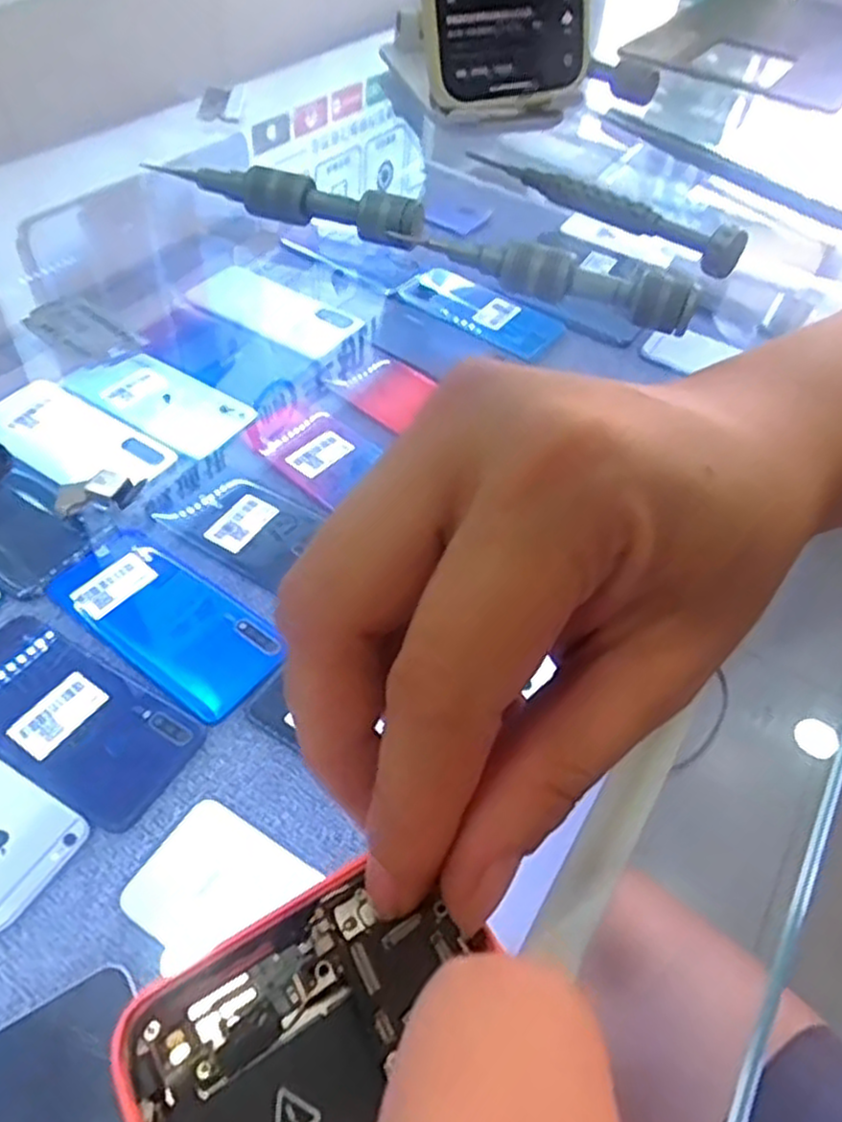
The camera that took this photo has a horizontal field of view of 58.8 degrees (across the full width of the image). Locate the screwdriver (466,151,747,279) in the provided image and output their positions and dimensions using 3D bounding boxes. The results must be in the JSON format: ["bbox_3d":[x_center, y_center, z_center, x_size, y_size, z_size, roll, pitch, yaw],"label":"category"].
[{"bbox_3d":[0.071,-0.148,0.301,0.127,0.017,0.011,37,57,23],"label":"screwdriver"}]

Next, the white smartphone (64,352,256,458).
[{"bbox_3d":[-0.216,-0.142,0.626,0.153,0.011,0.079,27,54,16],"label":"white smartphone"}]

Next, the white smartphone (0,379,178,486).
[{"bbox_3d":[-0.276,-0.096,0.589,0.156,0.006,0.077,30,55,18],"label":"white smartphone"}]

